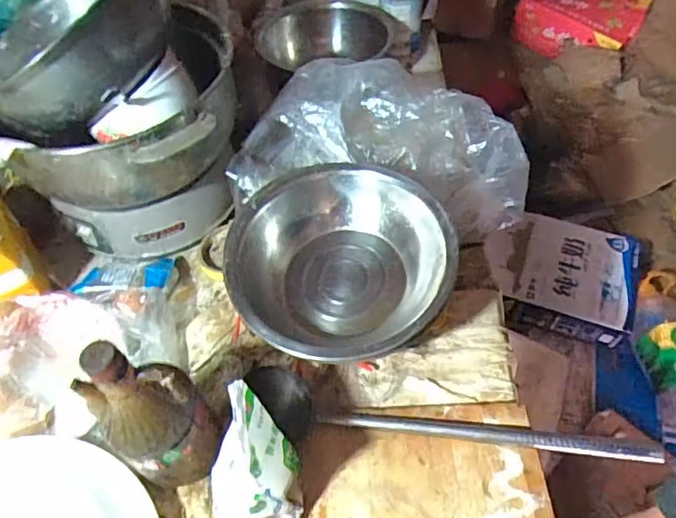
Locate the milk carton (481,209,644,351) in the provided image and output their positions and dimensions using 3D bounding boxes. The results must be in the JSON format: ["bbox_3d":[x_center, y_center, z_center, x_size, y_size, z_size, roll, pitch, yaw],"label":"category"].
[{"bbox_3d":[0.556,0.044,1.381,0.364,0.145,0.276,10,54,13],"label":"milk carton"}]

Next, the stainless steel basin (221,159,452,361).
[{"bbox_3d":[-0.002,0.004,0.614,0.236,0.081,0.243,-2,52,3],"label":"stainless steel basin"}]

